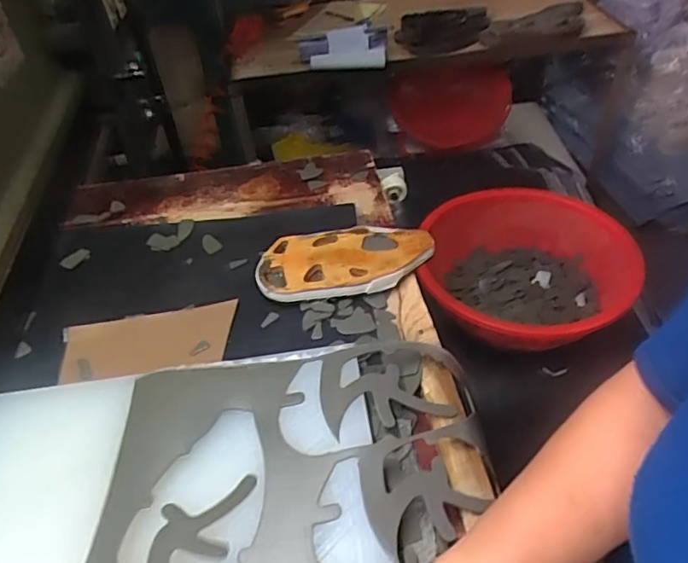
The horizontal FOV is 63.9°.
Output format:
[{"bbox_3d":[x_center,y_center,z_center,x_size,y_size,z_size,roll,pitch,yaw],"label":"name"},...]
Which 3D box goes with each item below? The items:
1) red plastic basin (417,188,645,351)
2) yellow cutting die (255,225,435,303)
[{"bbox_3d":[0.341,-0.011,1.057,0.402,0.157,0.363,-1,42,0],"label":"red plastic basin"},{"bbox_3d":[0.002,-0.025,0.693,0.214,0.031,0.105,-4,44,-2],"label":"yellow cutting die"}]

